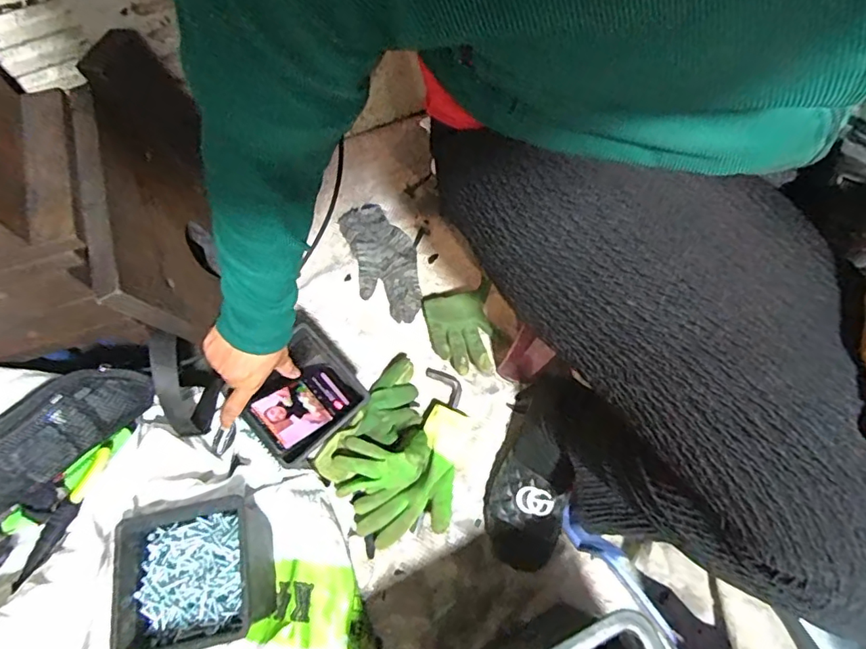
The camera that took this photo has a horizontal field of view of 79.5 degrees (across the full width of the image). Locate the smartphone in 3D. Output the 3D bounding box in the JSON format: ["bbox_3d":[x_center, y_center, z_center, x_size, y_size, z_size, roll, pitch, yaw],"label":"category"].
[{"bbox_3d":[-0.161,0.099,0.657,0.079,0.011,0.145,48,35,4],"label":"smartphone"}]

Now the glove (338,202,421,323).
[{"bbox_3d":[-0.076,-0.092,0.790,0.090,0.040,0.203,-17,71,-7],"label":"glove"}]

